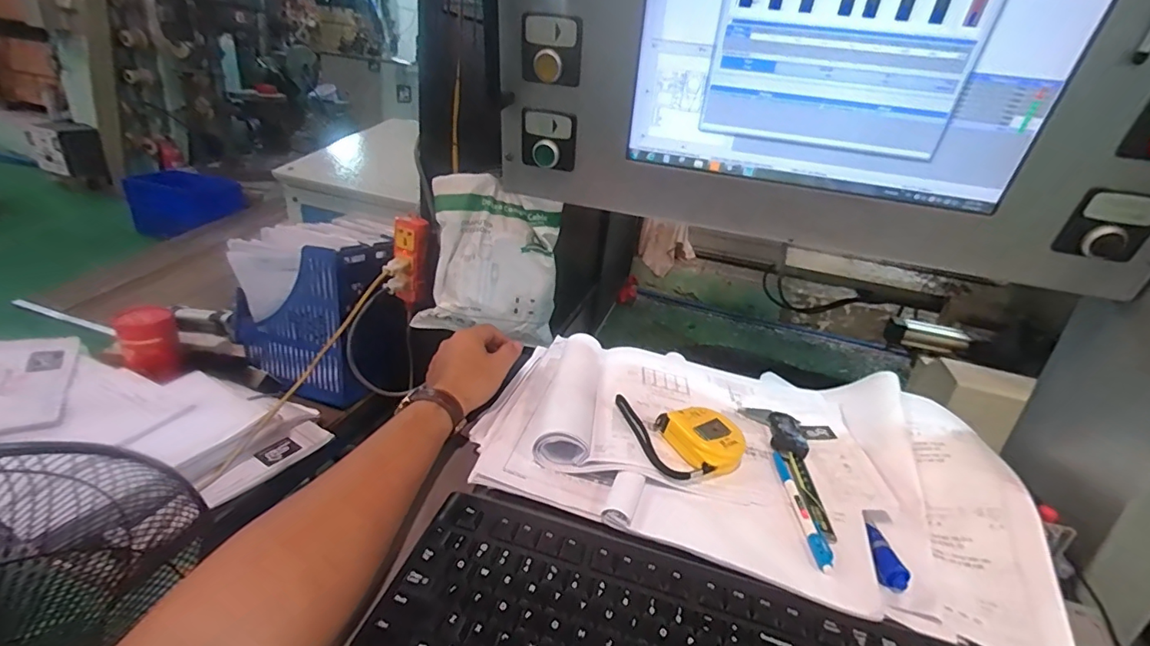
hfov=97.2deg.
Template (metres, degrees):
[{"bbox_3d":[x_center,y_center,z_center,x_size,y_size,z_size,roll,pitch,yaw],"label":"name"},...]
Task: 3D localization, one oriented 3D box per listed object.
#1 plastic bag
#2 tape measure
[{"bbox_3d":[-0.124,-0.097,0.797,0.206,0.238,0.053,9,0,-14],"label":"plastic bag"},{"bbox_3d":[0.101,0.102,0.493,0.084,0.031,0.109,-7,30,-26],"label":"tape measure"}]

